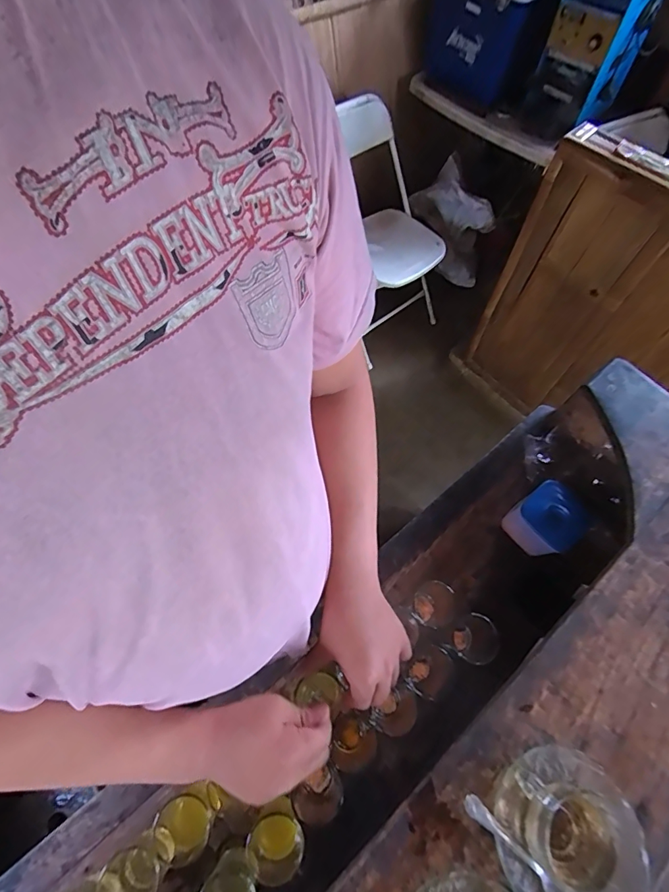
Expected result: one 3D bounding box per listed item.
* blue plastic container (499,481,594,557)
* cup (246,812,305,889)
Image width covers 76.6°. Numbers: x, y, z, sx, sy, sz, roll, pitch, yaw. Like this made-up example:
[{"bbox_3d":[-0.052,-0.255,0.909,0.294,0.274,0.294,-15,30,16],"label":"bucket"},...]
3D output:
[{"bbox_3d":[0.325,0.117,0.654,0.085,0.094,0.096,-33,68,-17],"label":"blue plastic container"},{"bbox_3d":[-0.065,0.479,0.502,0.062,0.060,0.070,-26,66,-14],"label":"cup"}]

